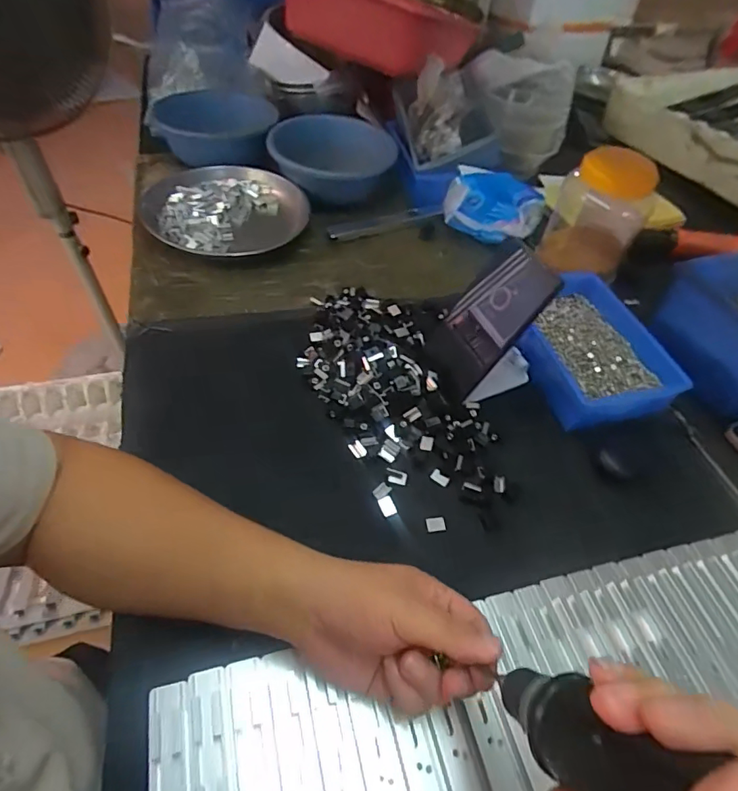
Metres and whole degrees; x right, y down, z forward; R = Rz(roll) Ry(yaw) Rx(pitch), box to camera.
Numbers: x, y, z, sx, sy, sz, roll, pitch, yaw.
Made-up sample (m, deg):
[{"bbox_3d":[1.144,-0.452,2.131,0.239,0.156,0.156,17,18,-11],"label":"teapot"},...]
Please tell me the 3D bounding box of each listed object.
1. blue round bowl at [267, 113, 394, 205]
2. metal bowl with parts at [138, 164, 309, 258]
[{"bbox_3d":[-0.059,-0.378,0.795,0.191,0.060,0.188,2,50,-5],"label":"blue round bowl"},{"bbox_3d":[-0.203,-0.262,0.717,0.236,0.036,0.208,11,50,3],"label":"metal bowl with parts"}]

